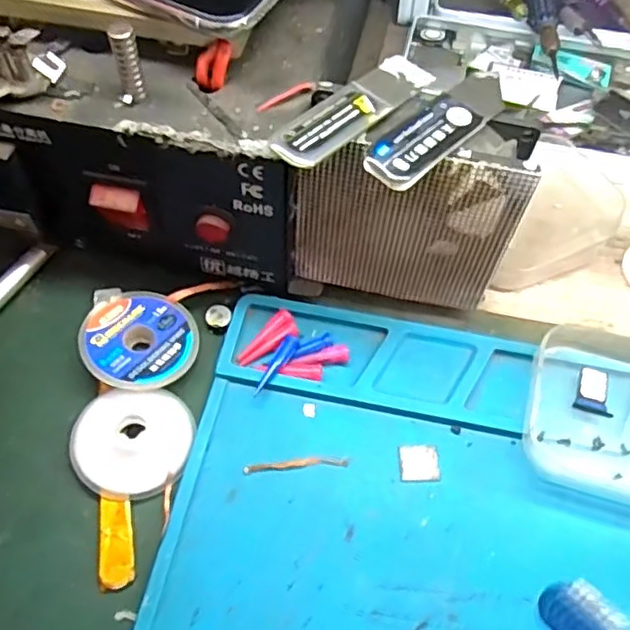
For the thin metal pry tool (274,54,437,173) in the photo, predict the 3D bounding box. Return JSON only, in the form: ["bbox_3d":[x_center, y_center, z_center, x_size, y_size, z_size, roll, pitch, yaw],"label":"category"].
[{"bbox_3d":[0.013,-0.069,0.214,0.017,0.004,0.070,41,61,13],"label":"thin metal pry tool"}]

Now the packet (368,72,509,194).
[{"bbox_3d":[0.041,-0.063,0.211,0.019,0.005,0.064,39,66,21],"label":"packet"}]

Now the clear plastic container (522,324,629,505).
[{"bbox_3d":[0.117,0.035,0.247,0.068,0.014,0.070,14,60,8],"label":"clear plastic container"}]

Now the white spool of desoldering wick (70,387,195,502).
[{"bbox_3d":[-0.069,0.047,0.240,0.043,0.009,0.039,-1,59,-1],"label":"white spool of desoldering wick"}]

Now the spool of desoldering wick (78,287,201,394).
[{"bbox_3d":[-0.071,0.010,0.259,0.045,0.013,0.045,0,59,0],"label":"spool of desoldering wick"}]

